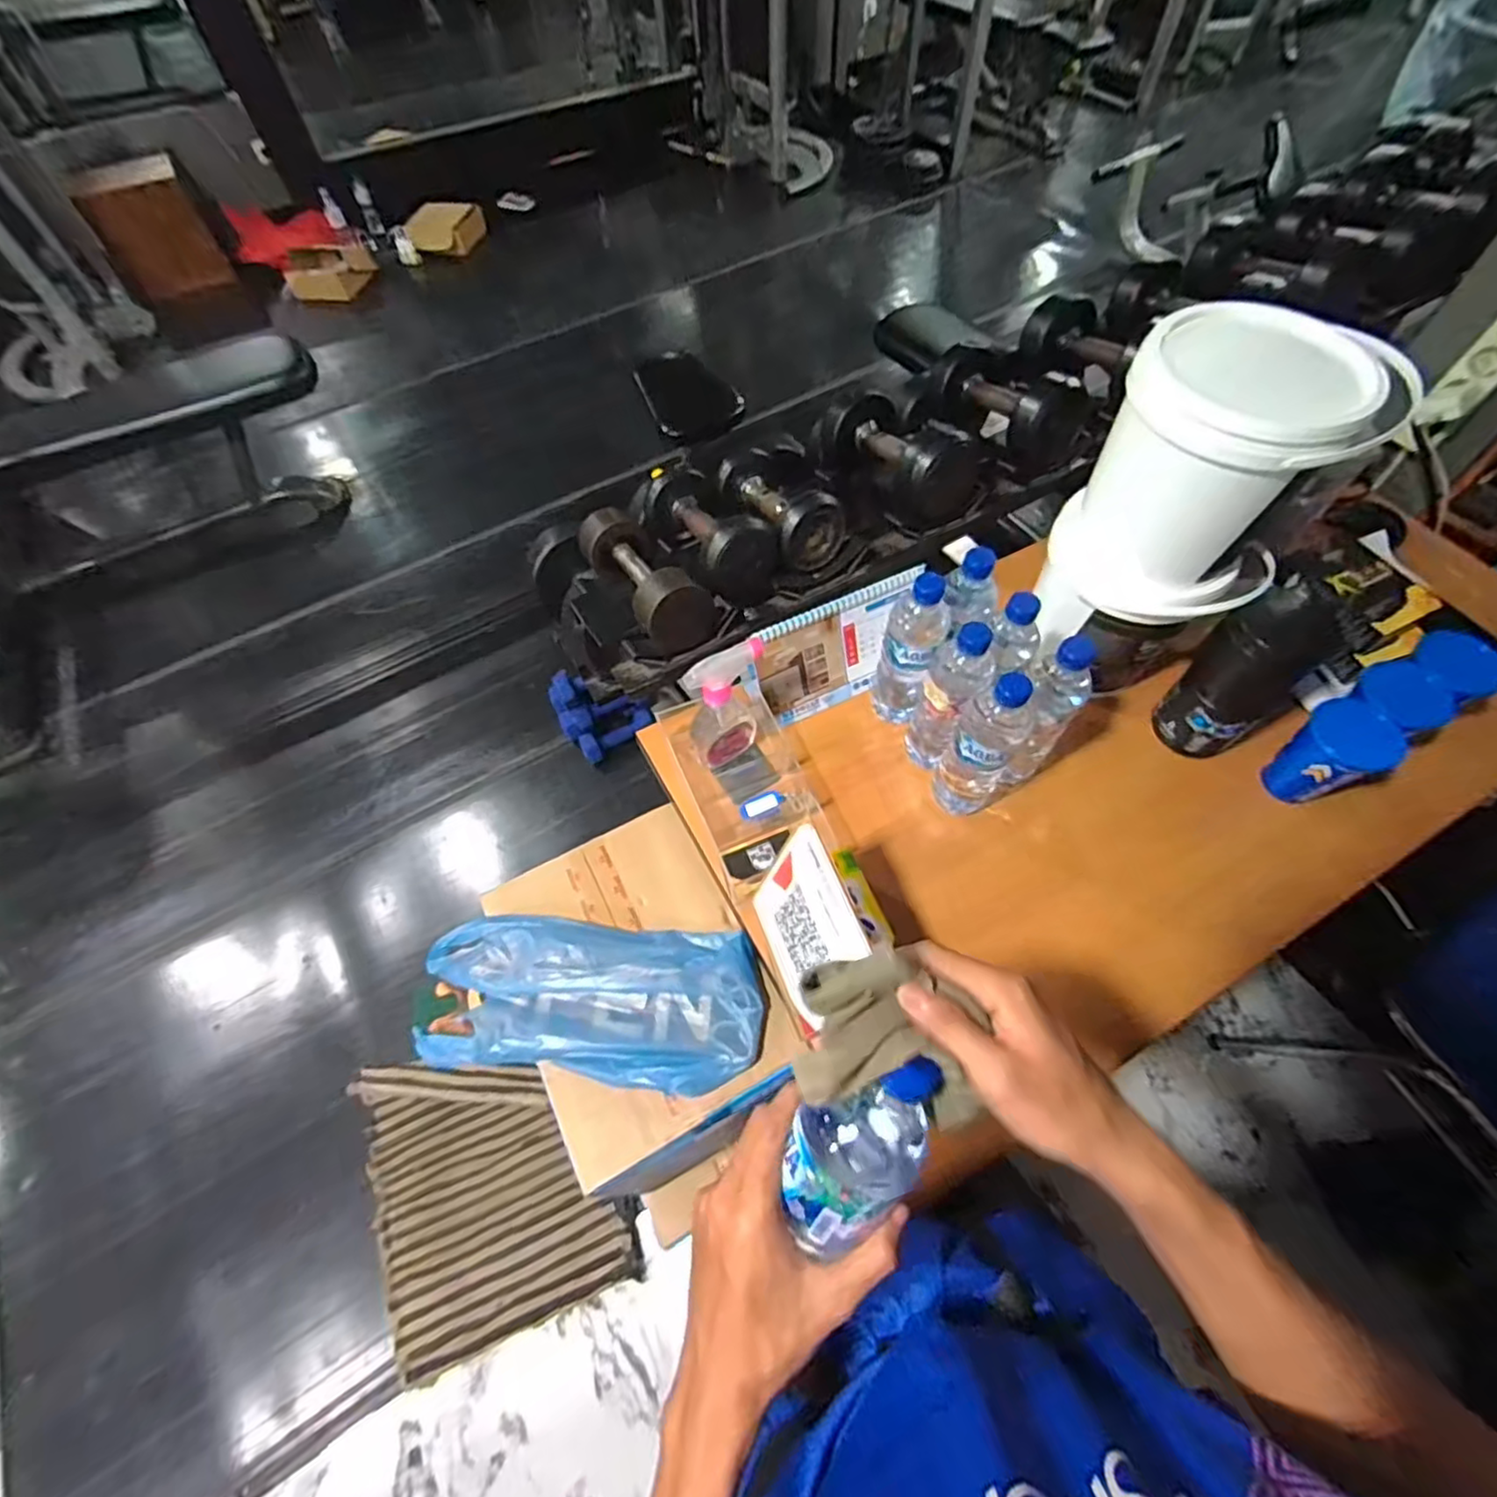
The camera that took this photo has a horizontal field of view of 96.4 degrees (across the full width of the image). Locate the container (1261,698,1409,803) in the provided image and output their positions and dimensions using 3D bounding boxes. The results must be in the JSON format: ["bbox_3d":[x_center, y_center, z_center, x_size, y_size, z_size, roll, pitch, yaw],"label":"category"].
[{"bbox_3d":[0.678,0.009,0.780,0.095,0.102,0.085,-28,62,-13],"label":"container"}]

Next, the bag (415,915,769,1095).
[{"bbox_3d":[-0.172,0.270,0.731,0.367,0.063,0.166,2,60,4],"label":"bag"}]

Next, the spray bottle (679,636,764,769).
[{"bbox_3d":[-0.028,-0.048,0.784,0.085,0.200,0.047,-34,64,-16],"label":"spray bottle"}]

